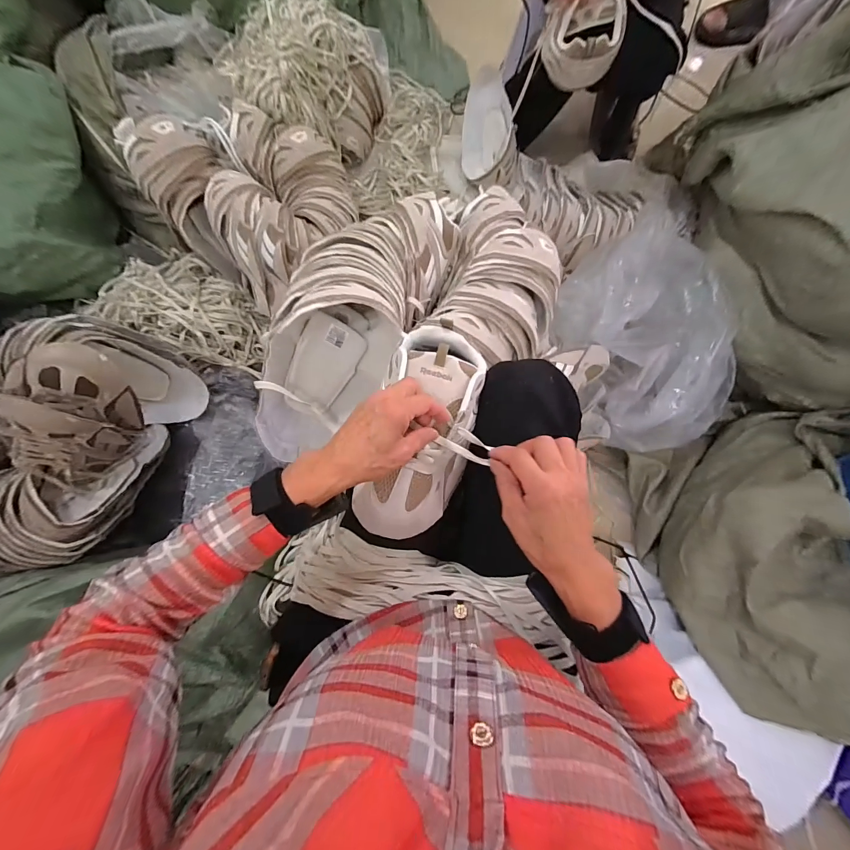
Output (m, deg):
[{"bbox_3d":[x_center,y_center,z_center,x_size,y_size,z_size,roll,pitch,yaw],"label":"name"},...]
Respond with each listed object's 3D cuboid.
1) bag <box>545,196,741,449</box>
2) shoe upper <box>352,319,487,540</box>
[{"bbox_3d":[0.421,-0.162,0.703,0.269,0.169,0.423,-19,79,-4],"label":"bag"},{"bbox_3d":[-0.001,0.002,0.393,0.105,0.059,0.236,13,82,3],"label":"shoe upper"}]

